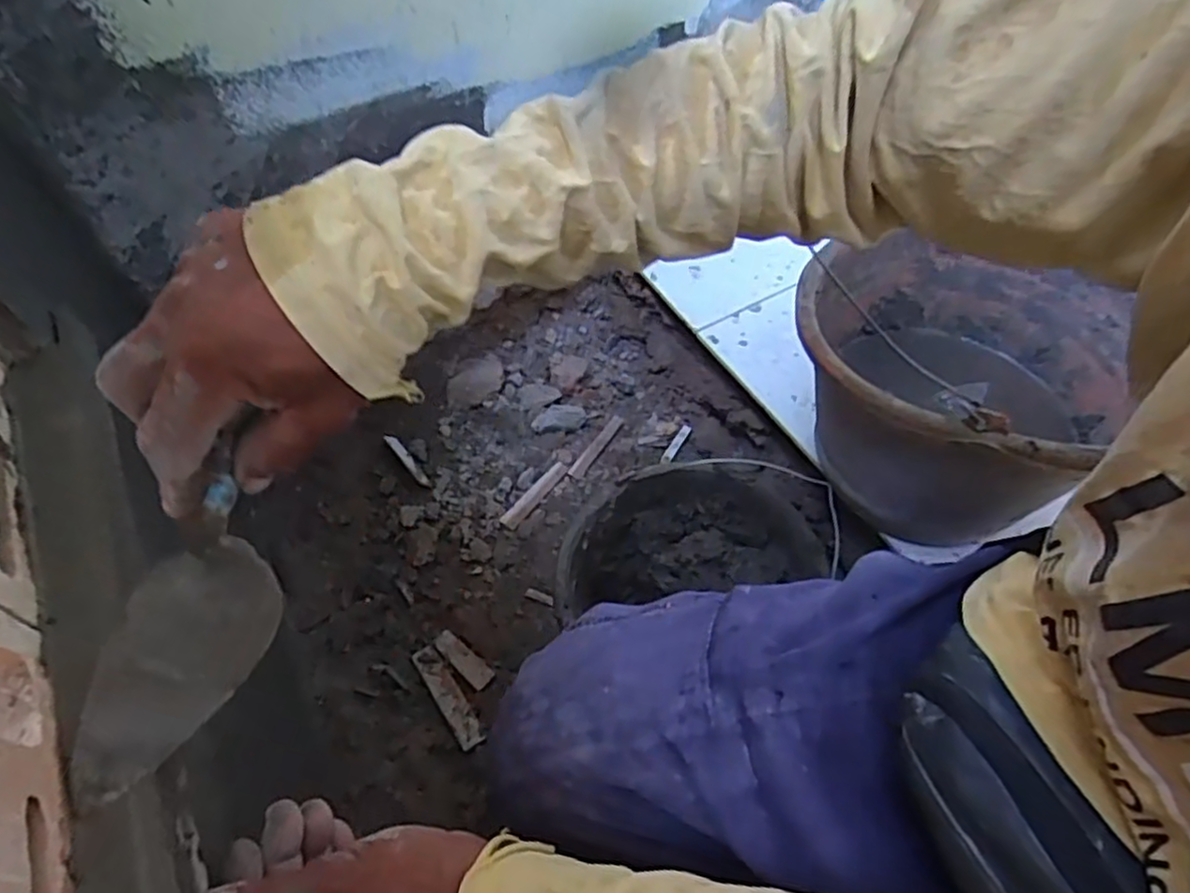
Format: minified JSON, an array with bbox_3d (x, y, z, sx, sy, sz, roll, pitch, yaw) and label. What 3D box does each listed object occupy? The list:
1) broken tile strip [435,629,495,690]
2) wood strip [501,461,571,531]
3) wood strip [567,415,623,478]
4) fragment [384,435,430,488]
[{"bbox_3d":[-0.139,0.225,0.749,0.073,0.005,0.023,35,62,22],"label":"broken tile strip"},{"bbox_3d":[-0.073,0.058,0.856,0.021,0.007,0.106,32,61,20],"label":"wood strip"},{"bbox_3d":[0.002,-0.001,0.885,0.017,0.010,0.101,29,60,19],"label":"wood strip"},{"bbox_3d":[-0.230,0.016,0.869,0.014,0.010,0.090,-36,62,-22],"label":"fragment"}]

